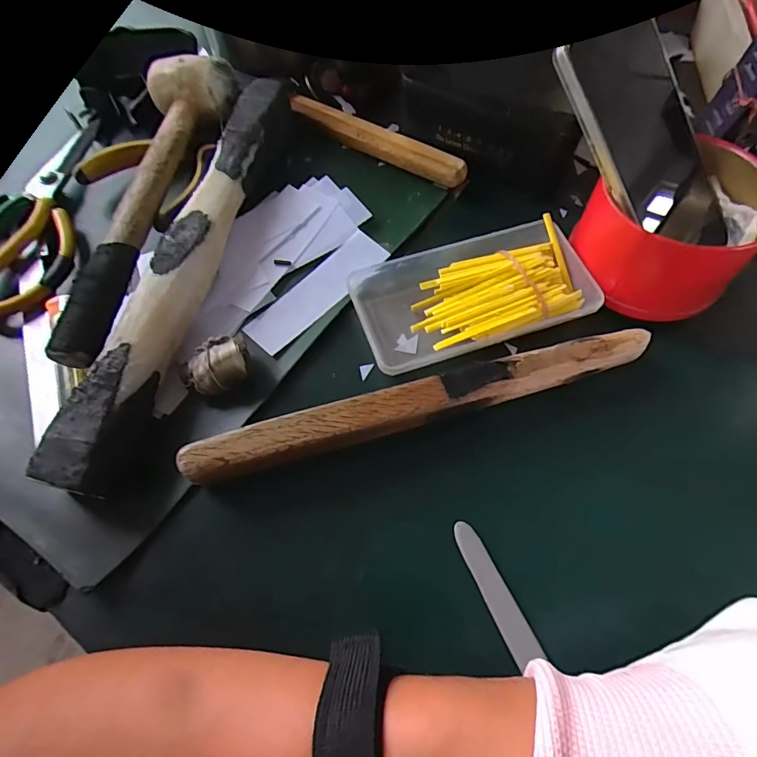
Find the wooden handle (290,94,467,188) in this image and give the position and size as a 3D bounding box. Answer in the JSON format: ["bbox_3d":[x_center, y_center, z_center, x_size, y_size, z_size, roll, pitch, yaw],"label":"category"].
[{"bbox_3d":[-0.002,-0.191,0.362,0.155,0.018,0.020,31,69,14],"label":"wooden handle"}]

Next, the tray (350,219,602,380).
[{"bbox_3d":[0.062,-0.059,0.299,0.152,0.018,0.084,-17,67,-8],"label":"tray"}]

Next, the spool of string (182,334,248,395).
[{"bbox_3d":[-0.099,-0.007,0.276,0.041,0.025,0.029,-14,66,-6],"label":"spool of string"}]

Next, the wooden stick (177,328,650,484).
[{"bbox_3d":[0.027,0.015,0.263,0.267,0.028,0.025,-14,66,-6],"label":"wooden stick"}]

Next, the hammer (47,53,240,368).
[{"bbox_3d":[-0.168,-0.127,0.318,0.064,0.047,0.257,9,66,5],"label":"hammer"}]

